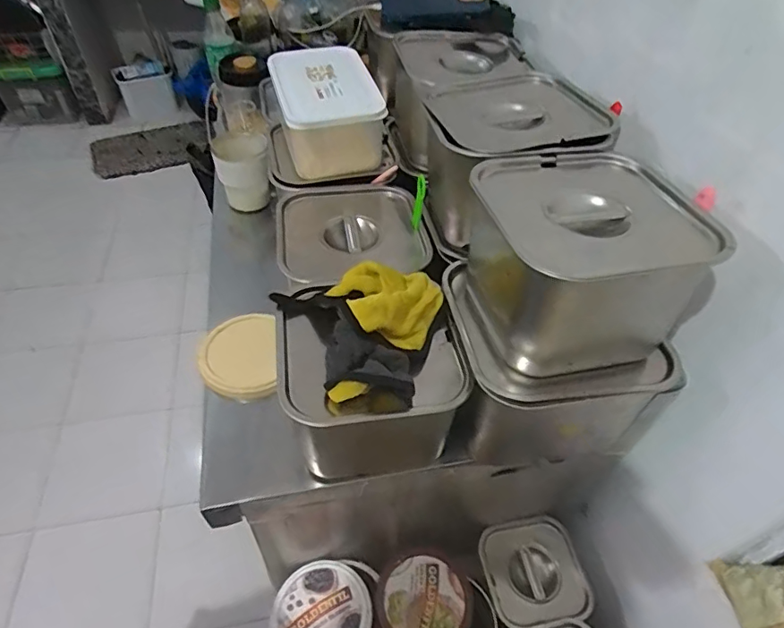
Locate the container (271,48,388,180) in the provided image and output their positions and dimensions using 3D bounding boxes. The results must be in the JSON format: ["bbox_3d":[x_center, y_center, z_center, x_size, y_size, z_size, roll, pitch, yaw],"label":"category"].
[{"bbox_3d":[-0.092,-0.280,0.698,0.126,0.106,0.174,-8,48,-12],"label":"container"}]

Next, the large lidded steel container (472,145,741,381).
[{"bbox_3d":[0.165,-0.052,0.475,0.167,0.129,0.179,-10,49,-14],"label":"large lidded steel container"}]

